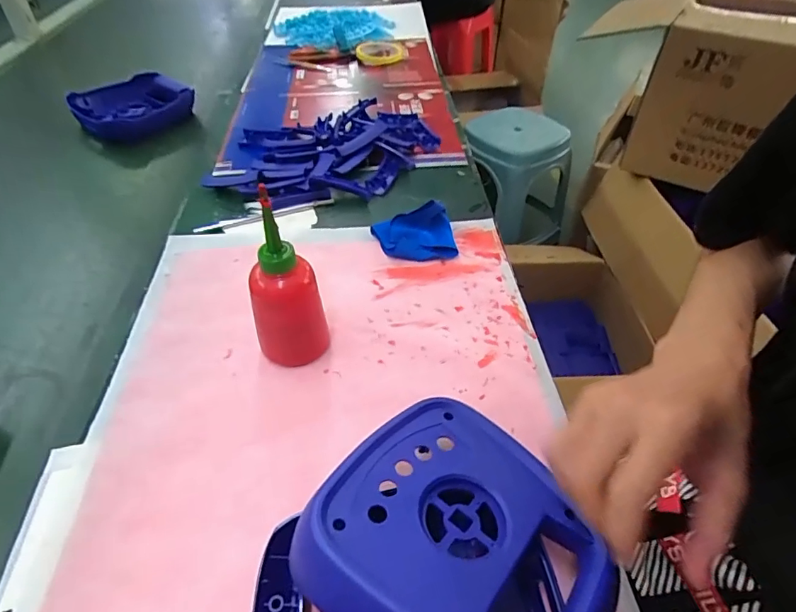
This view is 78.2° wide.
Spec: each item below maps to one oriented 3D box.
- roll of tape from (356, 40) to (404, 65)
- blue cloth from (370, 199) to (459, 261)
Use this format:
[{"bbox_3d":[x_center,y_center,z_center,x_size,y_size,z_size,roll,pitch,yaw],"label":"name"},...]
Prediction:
[{"bbox_3d":[-0.038,-0.550,1.057,0.099,0.020,0.118,2,45,0],"label":"roll of tape"},{"bbox_3d":[0.024,-0.091,0.586,0.097,0.035,0.088,-13,46,-12],"label":"blue cloth"}]

